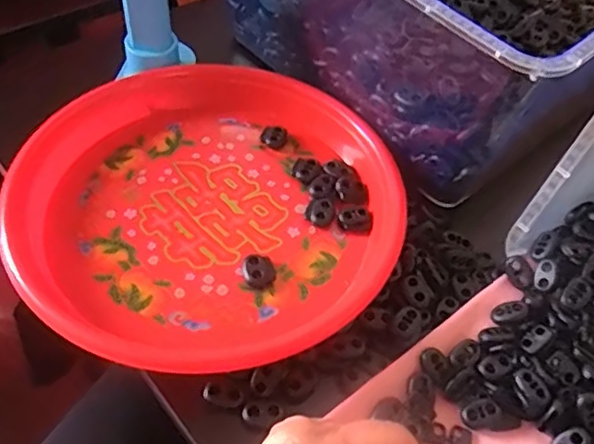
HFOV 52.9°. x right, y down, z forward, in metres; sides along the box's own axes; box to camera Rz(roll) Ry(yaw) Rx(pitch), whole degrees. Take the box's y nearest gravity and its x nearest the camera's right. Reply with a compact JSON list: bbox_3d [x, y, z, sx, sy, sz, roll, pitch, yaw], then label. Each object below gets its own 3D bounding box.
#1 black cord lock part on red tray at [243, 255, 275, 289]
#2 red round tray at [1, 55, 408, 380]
[{"bbox_3d":[-0.022,0.029,0.355,0.018,0.007,0.021,-11,54,-14],"label":"black cord lock part on red tray"},{"bbox_3d":[-0.050,-0.021,0.373,0.229,0.037,0.239,3,52,-4],"label":"red round tray"}]

